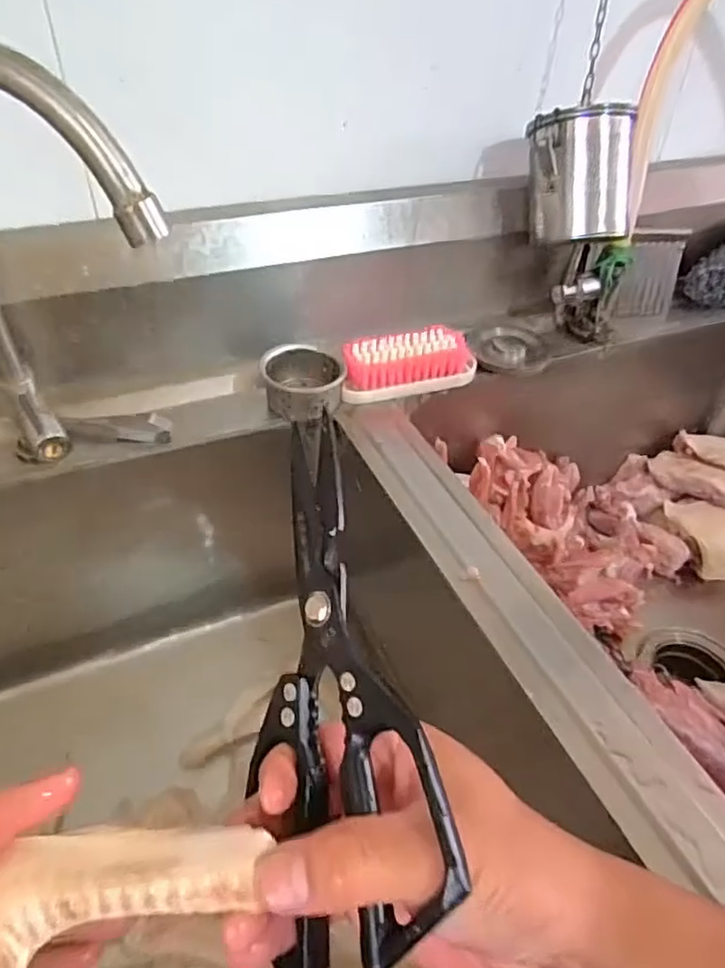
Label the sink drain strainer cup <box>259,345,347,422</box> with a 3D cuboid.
[{"bbox_3d":[-0.053,-0.091,0.571,0.071,0.039,0.071,1,42,-1],"label":"sink drain strainer cup"}]

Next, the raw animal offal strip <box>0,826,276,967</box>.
[{"bbox_3d":[-0.083,0.157,0.182,0.086,0.018,0.111,4,42,1],"label":"raw animal offal strip"}]

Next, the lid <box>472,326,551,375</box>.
[{"bbox_3d":[0.154,-0.139,0.648,0.076,0.019,0.070,1,42,-1],"label":"lid"}]

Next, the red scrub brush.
[{"bbox_3d":[0.043,-0.114,0.600,0.129,0.041,0.045,-13,44,-16],"label":"red scrub brush"}]

